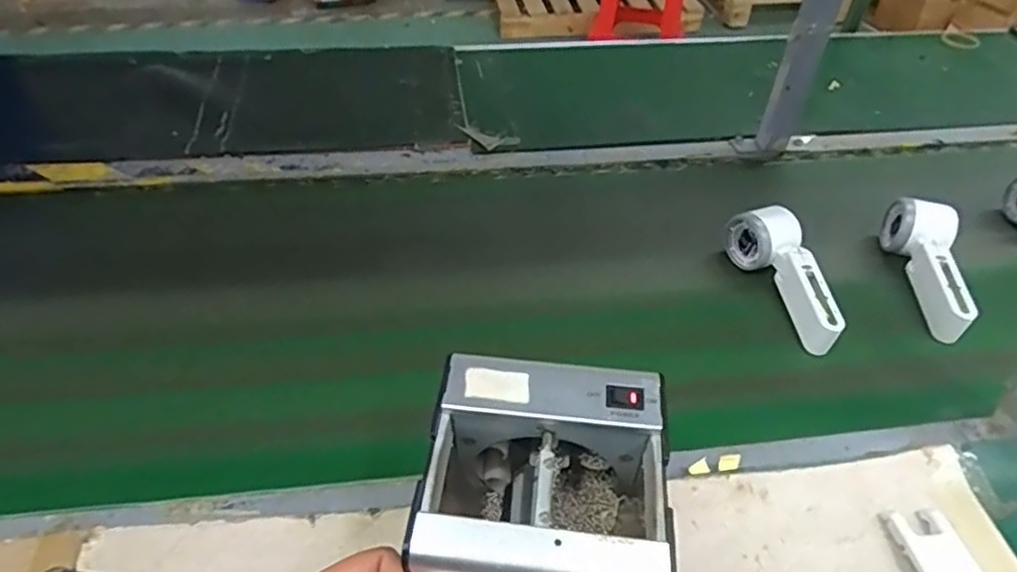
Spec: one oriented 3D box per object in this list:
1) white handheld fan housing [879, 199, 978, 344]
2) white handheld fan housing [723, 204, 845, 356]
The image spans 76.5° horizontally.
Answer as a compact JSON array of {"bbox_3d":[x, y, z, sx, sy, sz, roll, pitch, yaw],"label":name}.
[{"bbox_3d":[0.427,-0.020,0.653,0.058,0.061,0.166,13,43,10],"label":"white handheld fan housing"},{"bbox_3d":[0.281,-0.012,0.640,0.055,0.054,0.162,-7,43,-12],"label":"white handheld fan housing"}]

